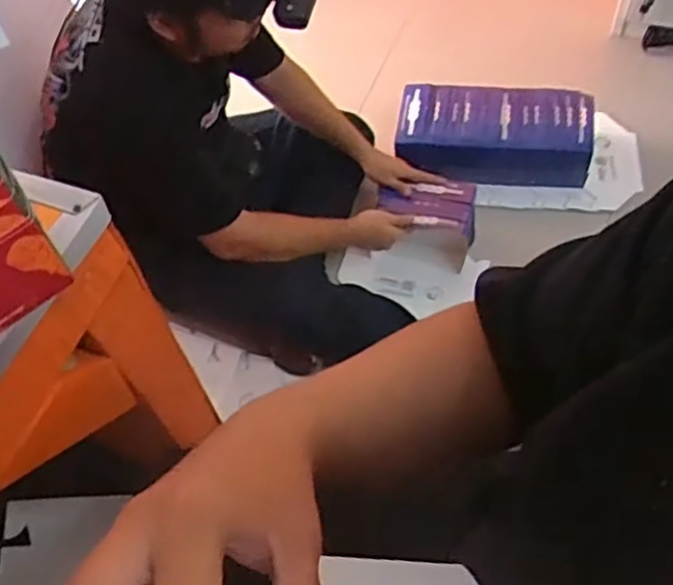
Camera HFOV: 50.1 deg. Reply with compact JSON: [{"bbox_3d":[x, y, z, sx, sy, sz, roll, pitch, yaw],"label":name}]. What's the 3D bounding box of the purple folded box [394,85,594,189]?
[{"bbox_3d":[0.330,-0.335,1.517,0.395,0.128,0.186,3,57,7],"label":"purple folded box"}]

